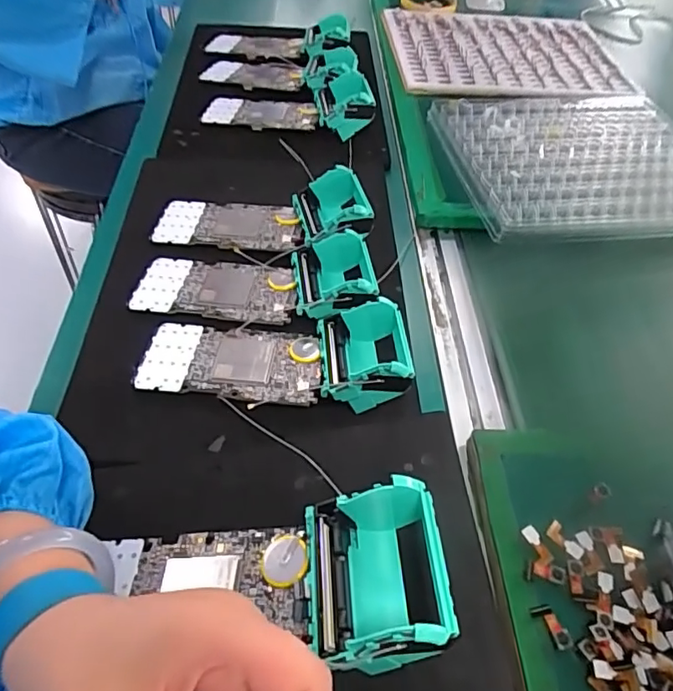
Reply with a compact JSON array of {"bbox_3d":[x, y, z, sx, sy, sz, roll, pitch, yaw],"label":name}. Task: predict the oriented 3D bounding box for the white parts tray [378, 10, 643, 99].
[{"bbox_3d":[0.233,-0.417,0.766,0.314,0.024,0.288,3,51,0],"label":"white parts tray"}]

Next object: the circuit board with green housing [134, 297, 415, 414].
[{"bbox_3d":[-0.046,0.002,0.387,0.194,0.043,0.082,2,53,2],"label":"circuit board with green housing"}]

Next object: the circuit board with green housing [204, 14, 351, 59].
[{"bbox_3d":[-0.076,-0.425,0.756,0.206,0.027,0.094,8,49,21],"label":"circuit board with green housing"}]

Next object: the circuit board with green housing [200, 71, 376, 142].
[{"bbox_3d":[-0.055,-0.289,0.628,0.197,0.044,0.089,6,54,-1],"label":"circuit board with green housing"}]

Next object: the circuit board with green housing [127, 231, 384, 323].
[{"bbox_3d":[-0.067,-0.058,0.433,0.194,0.038,0.083,2,53,2],"label":"circuit board with green housing"}]

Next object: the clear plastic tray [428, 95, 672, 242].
[{"bbox_3d":[0.265,-0.204,0.598,0.286,0.032,0.259,-5,51,-6],"label":"clear plastic tray"}]

